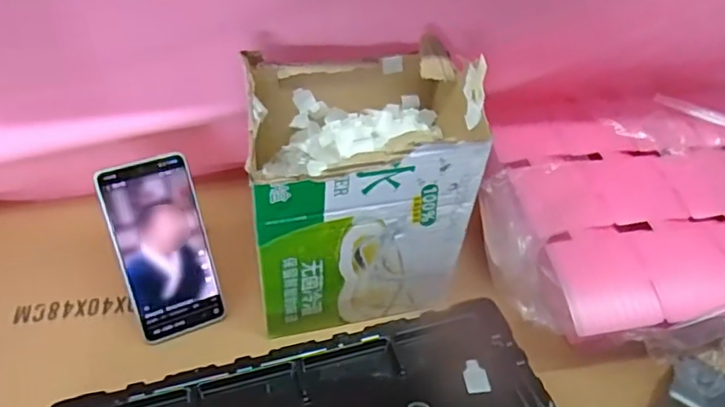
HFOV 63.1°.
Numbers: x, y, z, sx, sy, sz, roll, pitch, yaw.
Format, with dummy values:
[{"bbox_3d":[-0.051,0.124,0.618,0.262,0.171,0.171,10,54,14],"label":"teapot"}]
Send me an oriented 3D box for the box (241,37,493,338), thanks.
[{"bbox_3d":[-0.006,-0.015,0.548,0.207,0.210,0.151,-7,46,-14],"label":"box"}]

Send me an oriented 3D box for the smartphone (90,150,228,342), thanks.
[{"bbox_3d":[-0.179,0.043,0.537,0.078,0.167,0.007,-17,18,-23],"label":"smartphone"}]

